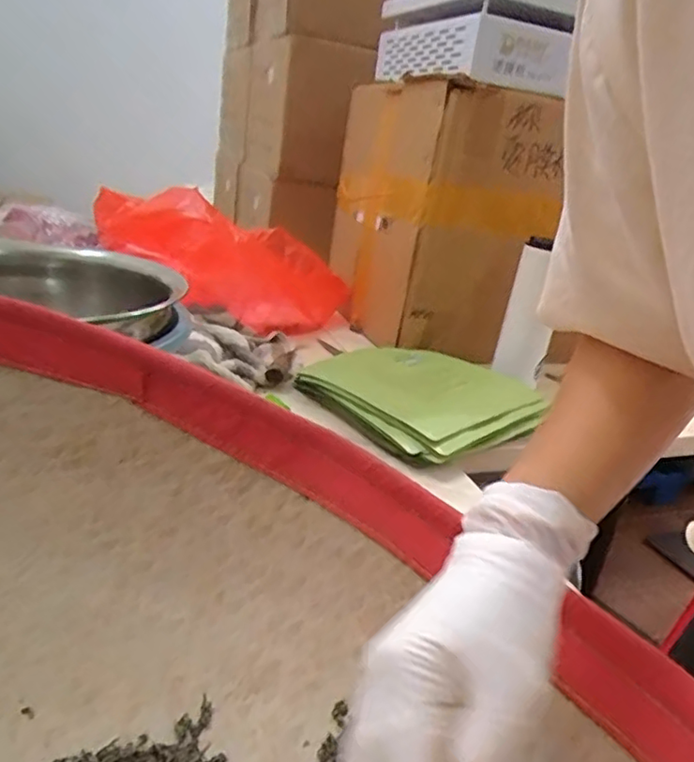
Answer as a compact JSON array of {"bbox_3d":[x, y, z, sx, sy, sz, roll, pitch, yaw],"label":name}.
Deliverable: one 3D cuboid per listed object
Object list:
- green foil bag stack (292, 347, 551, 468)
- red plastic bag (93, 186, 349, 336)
[{"bbox_3d":[0.094,0.013,0.788,0.242,0.031,0.256,-10,29,-38],"label":"green foil bag stack"},{"bbox_3d":[-0.180,-0.190,1.029,0.440,0.158,0.173,16,11,-46],"label":"red plastic bag"}]

